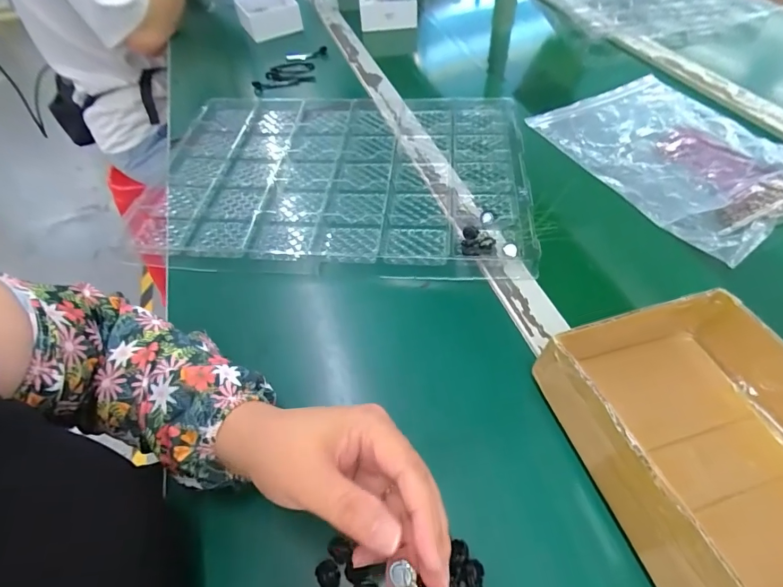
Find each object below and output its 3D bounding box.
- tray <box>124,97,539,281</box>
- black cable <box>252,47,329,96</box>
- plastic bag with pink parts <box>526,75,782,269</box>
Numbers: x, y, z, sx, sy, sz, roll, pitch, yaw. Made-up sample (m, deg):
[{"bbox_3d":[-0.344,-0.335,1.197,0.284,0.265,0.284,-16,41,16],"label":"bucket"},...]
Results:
[{"bbox_3d":[-0.064,-0.151,0.507,0.431,0.021,0.315,3,51,8],"label":"tray"},{"bbox_3d":[-0.166,-0.374,0.704,0.090,0.018,0.149,2,51,7],"label":"black cable"},{"bbox_3d":[0.340,-0.182,0.508,0.208,0.028,0.320,-20,52,-11],"label":"plastic bag with pink parts"}]

